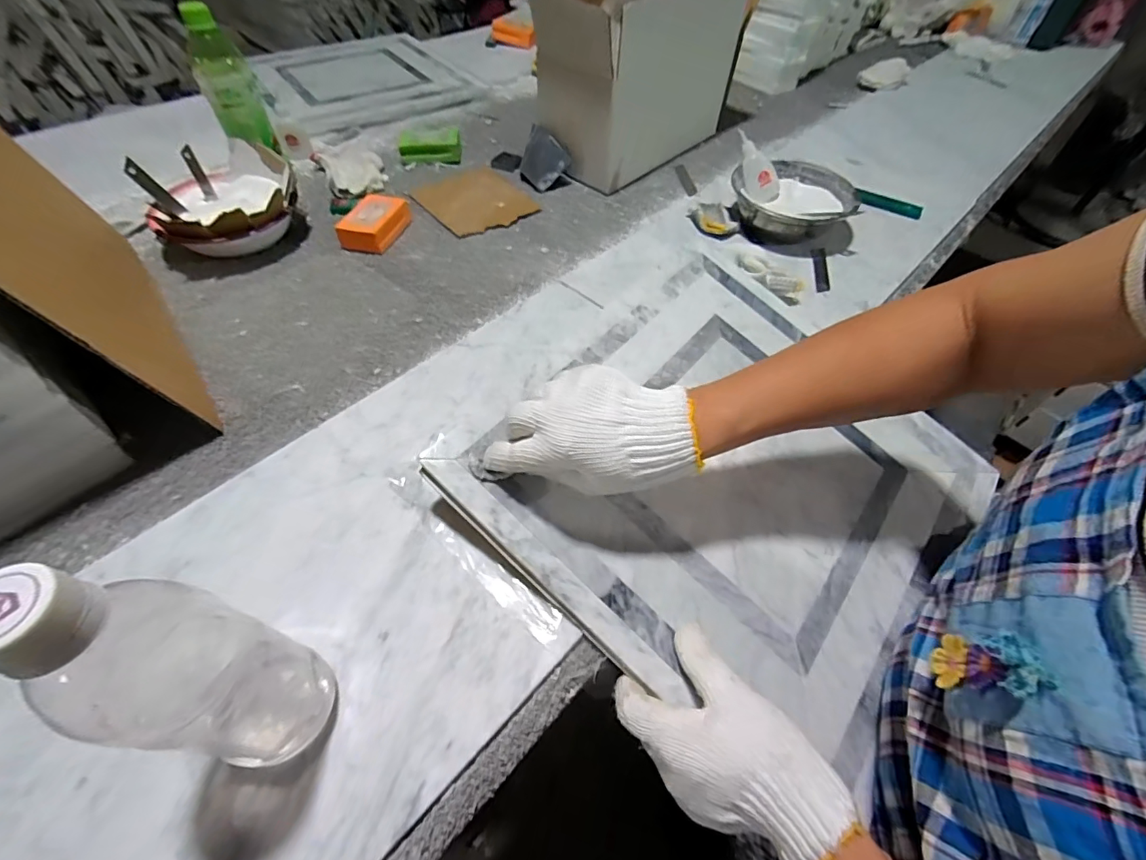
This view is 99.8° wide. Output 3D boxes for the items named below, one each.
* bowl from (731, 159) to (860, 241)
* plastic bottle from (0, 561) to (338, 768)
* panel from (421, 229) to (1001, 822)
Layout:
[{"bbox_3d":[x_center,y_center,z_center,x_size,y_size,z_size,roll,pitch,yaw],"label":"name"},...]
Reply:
[{"bbox_3d":[0.302,-0.311,0.667,0.157,0.047,0.151,-16,56,-12],"label":"bowl"},{"bbox_3d":[-0.180,0.118,0.231,0.066,0.205,0.060,10,55,6],"label":"plastic bottle"},{"bbox_3d":[0.155,0.025,0.433,0.384,0.008,0.404,42,61,8],"label":"panel"}]

